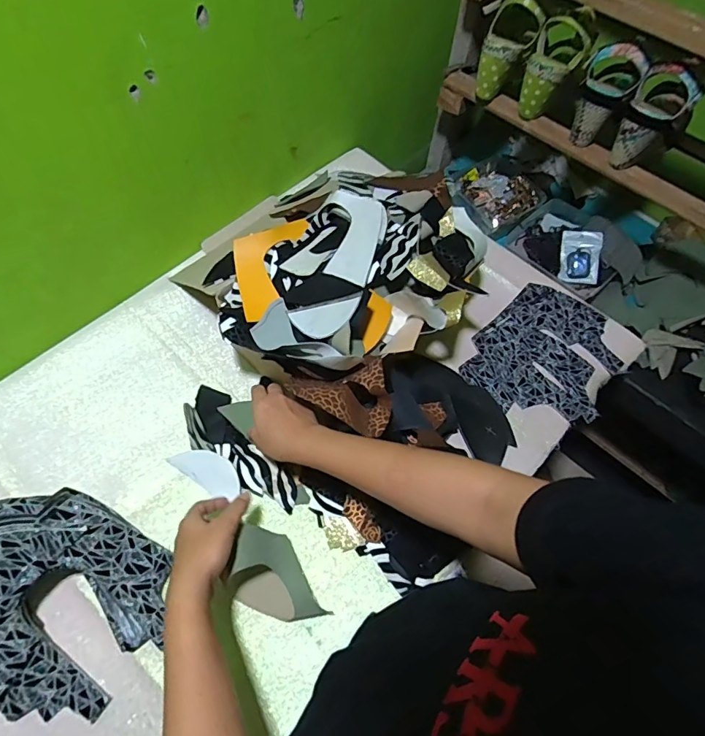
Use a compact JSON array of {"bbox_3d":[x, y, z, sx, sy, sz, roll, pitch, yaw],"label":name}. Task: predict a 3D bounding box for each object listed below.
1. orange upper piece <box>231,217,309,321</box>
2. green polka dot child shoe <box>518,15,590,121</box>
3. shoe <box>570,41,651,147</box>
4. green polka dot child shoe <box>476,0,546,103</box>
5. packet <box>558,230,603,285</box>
[{"bbox_3d":[-0.119,-0.137,0.597,0.077,0.009,0.169,14,60,4],"label":"orange upper piece"},{"bbox_3d":[0.318,-0.475,0.732,0.078,0.129,0.073,22,61,8],"label":"green polka dot child shoe"},{"bbox_3d":[0.380,-0.416,0.700,0.079,0.135,0.085,31,63,13],"label":"shoe"},{"bbox_3d":[0.253,-0.517,0.751,0.078,0.142,0.072,20,61,8],"label":"green polka dot child shoe"},{"bbox_3d":[0.434,-0.211,0.871,0.069,0.024,0.102,4,95,18],"label":"packet"}]

